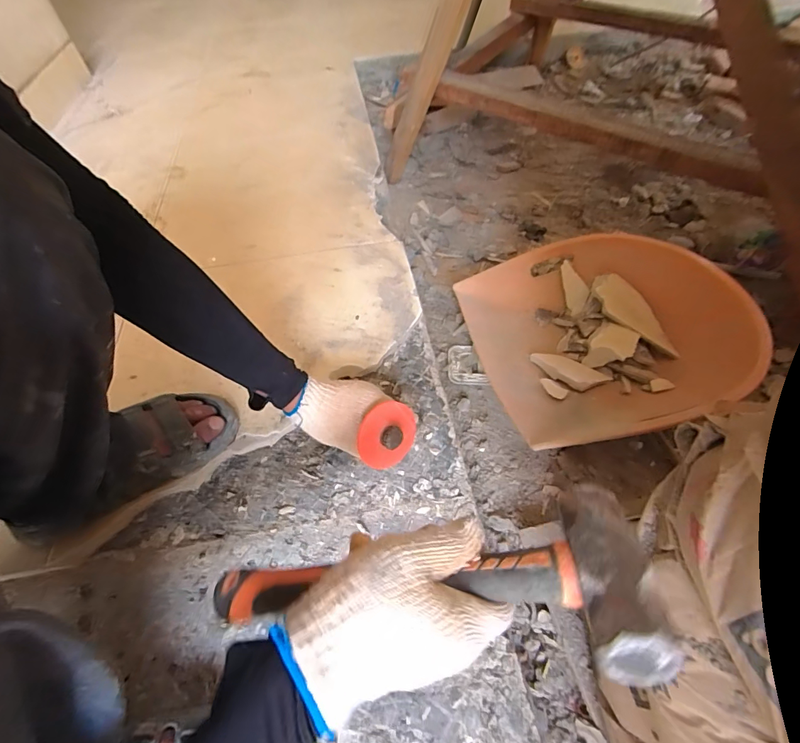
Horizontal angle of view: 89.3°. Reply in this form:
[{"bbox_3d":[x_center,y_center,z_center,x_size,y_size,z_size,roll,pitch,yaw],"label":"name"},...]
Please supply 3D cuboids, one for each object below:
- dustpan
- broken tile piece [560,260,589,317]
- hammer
[{"bbox_3d":[0.331,-0.077,0.695,0.418,0.142,0.389,-16,55,-9],"label":"dustpan"},{"bbox_3d":[0.333,-0.162,0.776,0.009,0.042,0.102,-4,76,-51],"label":"broken tile piece"},{"bbox_3d":[0.005,0.127,0.254,0.270,0.043,0.099,-9,54,14],"label":"hammer"}]

